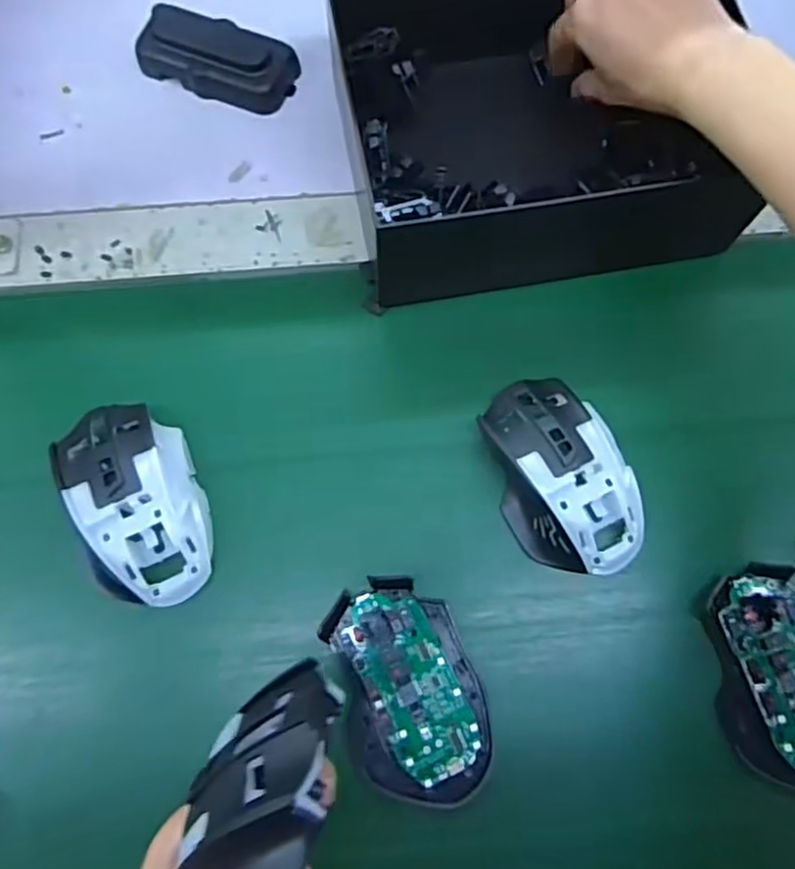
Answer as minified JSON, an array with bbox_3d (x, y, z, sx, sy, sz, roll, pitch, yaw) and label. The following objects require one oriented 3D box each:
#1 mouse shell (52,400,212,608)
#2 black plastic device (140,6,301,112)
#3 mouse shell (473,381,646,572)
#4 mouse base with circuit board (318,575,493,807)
[{"bbox_3d":[-0.143,0.036,0.367,0.064,0.032,0.112,-26,77,-8],"label":"mouse shell"},{"bbox_3d":[-0.123,-0.257,0.457,0.105,0.019,0.053,24,75,5],"label":"black plastic device"},{"bbox_3d":[0.092,0.022,0.372,0.068,0.030,0.113,-21,76,-7],"label":"mouse shell"},{"bbox_3d":[0.007,0.135,0.356,0.070,0.018,0.114,-17,76,-6],"label":"mouse base with circuit board"}]

